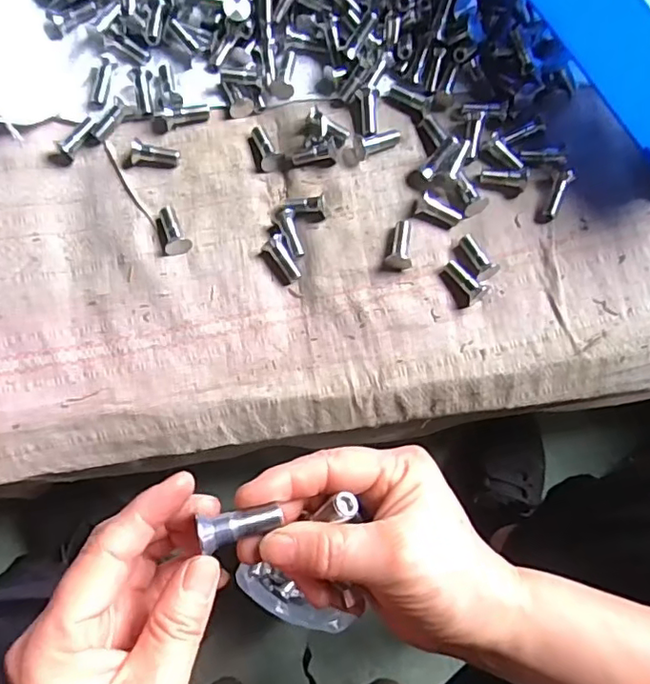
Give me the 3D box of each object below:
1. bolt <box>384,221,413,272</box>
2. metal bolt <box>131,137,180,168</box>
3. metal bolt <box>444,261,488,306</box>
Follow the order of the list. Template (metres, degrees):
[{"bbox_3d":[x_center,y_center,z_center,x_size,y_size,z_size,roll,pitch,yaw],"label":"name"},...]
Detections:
[{"bbox_3d":[0.055,-0.073,0.429,0.019,0.013,0.036,1,77,-1],"label":"bolt"},{"bbox_3d":[-0.130,-0.144,0.440,0.035,0.013,0.015,8,79,-13],"label":"metal bolt"},{"bbox_3d":[0.104,-0.046,0.422,0.017,0.011,0.036,-34,81,-8],"label":"metal bolt"}]

